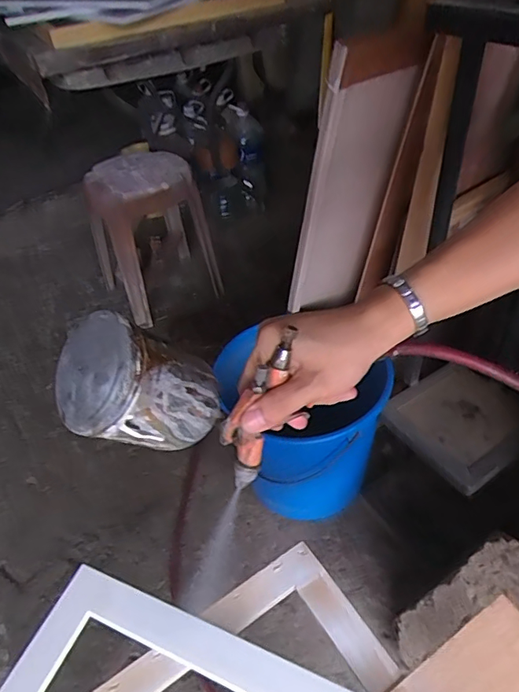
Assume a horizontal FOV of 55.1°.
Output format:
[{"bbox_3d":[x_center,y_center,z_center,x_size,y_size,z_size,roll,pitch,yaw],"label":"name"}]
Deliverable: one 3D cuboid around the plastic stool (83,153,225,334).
[{"bbox_3d":[-0.347,-0.374,1.646,0.361,0.437,0.337,-25,46,-18],"label":"plastic stool"}]

